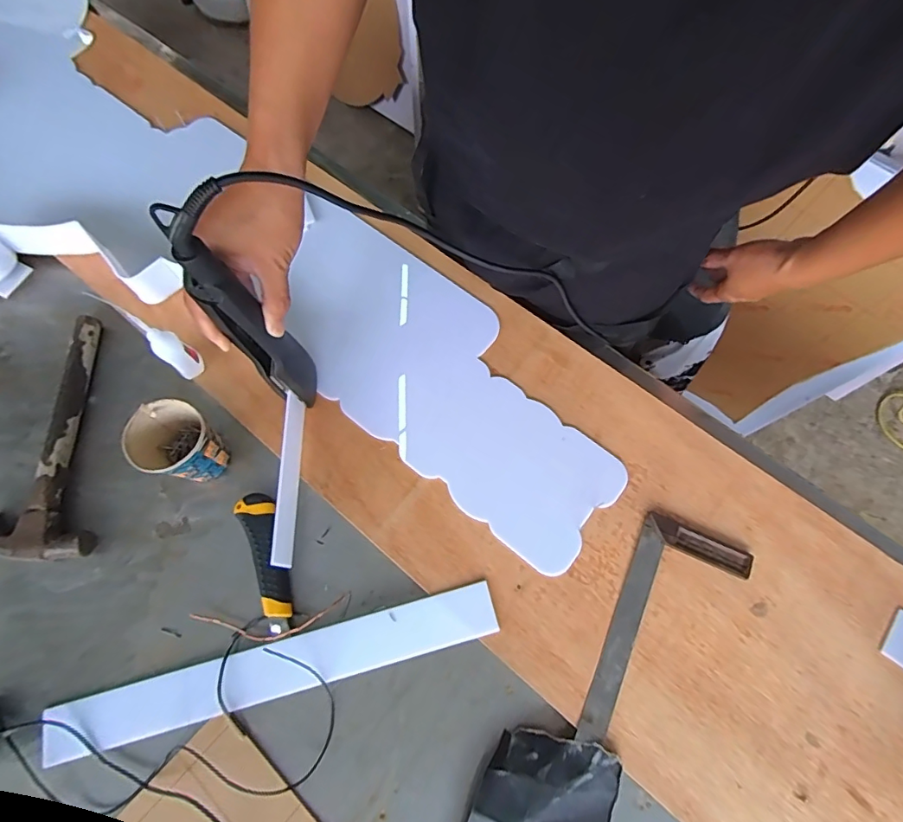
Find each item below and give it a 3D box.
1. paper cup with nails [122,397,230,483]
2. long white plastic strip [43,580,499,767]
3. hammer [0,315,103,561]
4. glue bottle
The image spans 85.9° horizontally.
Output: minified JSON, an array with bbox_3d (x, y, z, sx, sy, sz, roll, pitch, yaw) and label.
[{"bbox_3d":[-0.290,0.039,0.532,0.074,0.093,0.071,0,70,1],"label":"paper cup with nails"},{"bbox_3d":[-0.173,0.256,0.482,0.437,0.007,0.049,-15,74,-4],"label":"long white plastic strip"},{"bbox_3d":[-0.482,0.030,0.569,0.120,0.030,0.294,-11,70,-3],"label":"hammer"},{"bbox_3d":[-0.318,-0.078,0.531,0.031,0.161,0.031,35,74,13],"label":"glue bottle"}]

